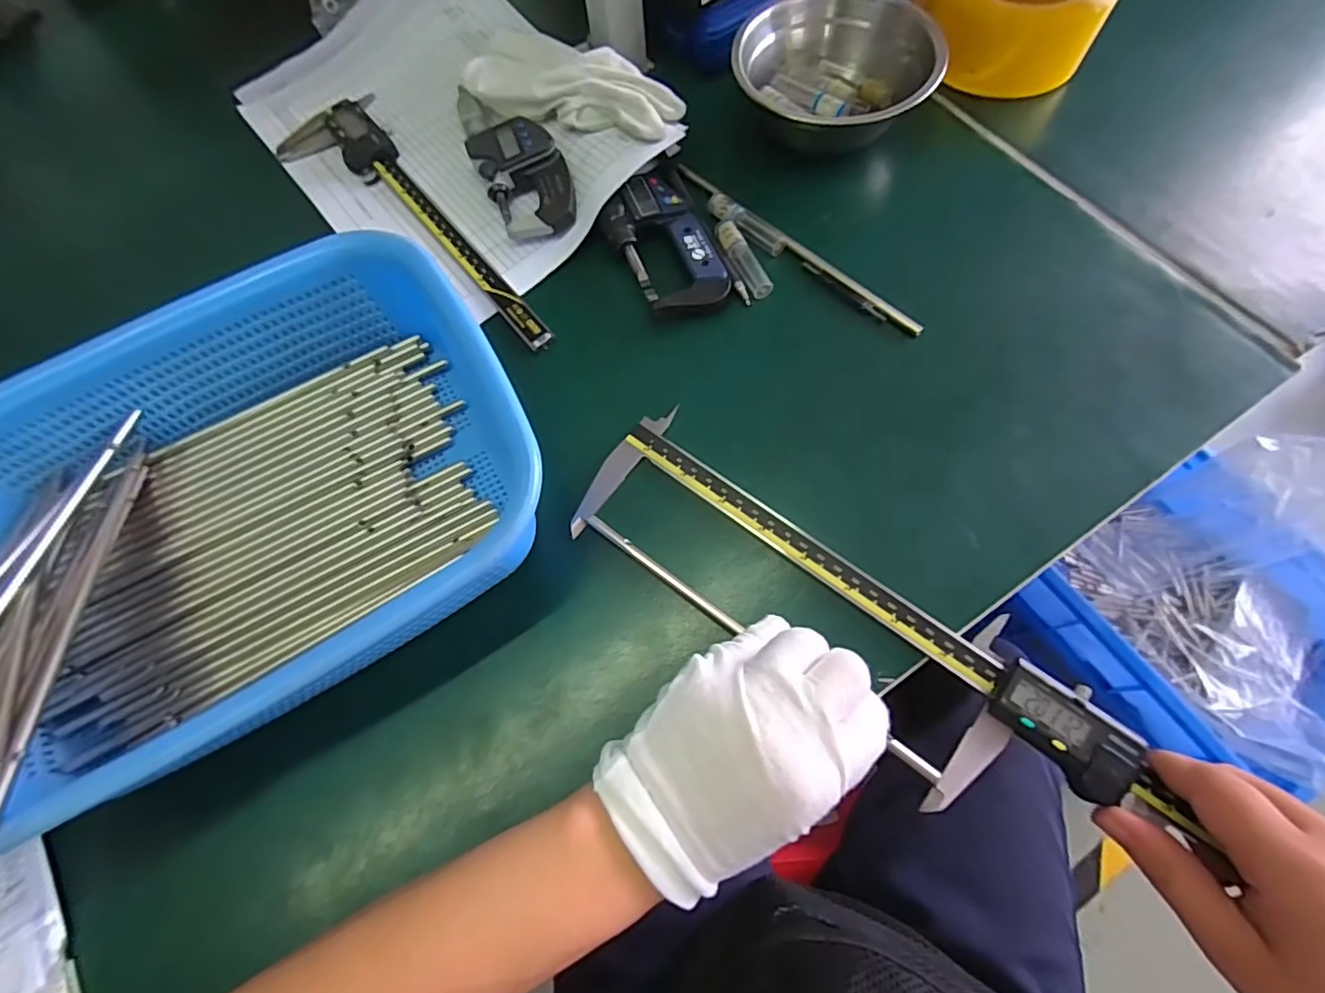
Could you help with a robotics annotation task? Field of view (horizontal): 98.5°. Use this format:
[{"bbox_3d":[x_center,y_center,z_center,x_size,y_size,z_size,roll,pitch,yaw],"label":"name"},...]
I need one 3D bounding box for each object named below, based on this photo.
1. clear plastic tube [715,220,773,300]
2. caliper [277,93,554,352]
[{"bbox_3d":[0.050,-0.148,0.354,0.015,0.010,0.057,-25,70,-7],"label":"clear plastic tube"},{"bbox_3d":[-0.180,-0.185,0.391,0.077,0.012,0.283,-33,72,-10],"label":"caliper"}]

